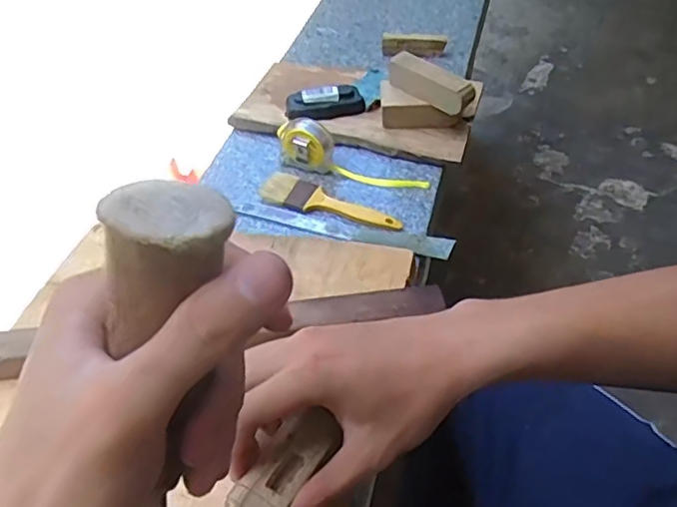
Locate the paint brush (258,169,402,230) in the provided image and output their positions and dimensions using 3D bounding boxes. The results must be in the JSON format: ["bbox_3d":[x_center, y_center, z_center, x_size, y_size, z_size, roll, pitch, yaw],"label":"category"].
[{"bbox_3d":[-0.012,-0.063,0.696,0.182,0.015,0.054,19,51,21],"label":"paint brush"}]

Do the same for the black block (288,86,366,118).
[{"bbox_3d":[-0.019,-0.210,0.805,0.107,0.032,0.038,-10,47,-5],"label":"black block"}]

